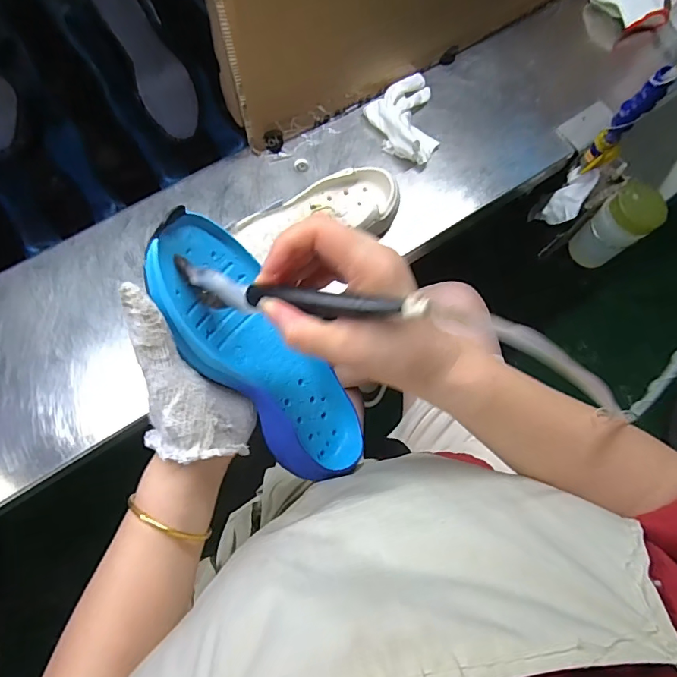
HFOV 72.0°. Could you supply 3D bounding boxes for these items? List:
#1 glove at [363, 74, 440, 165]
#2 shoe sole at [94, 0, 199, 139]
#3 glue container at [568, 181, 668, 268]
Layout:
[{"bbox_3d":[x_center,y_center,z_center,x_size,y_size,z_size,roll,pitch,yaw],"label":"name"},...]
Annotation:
[{"bbox_3d":[0.083,-0.299,0.621,0.090,0.030,0.141,2,71,0],"label":"glove"},{"bbox_3d":[-0.260,-0.387,0.641,0.067,0.015,0.216,-30,99,-10],"label":"shoe sole"},{"bbox_3d":[0.421,-0.165,0.711,0.071,0.139,0.075,-39,76,-13],"label":"glue container"}]

